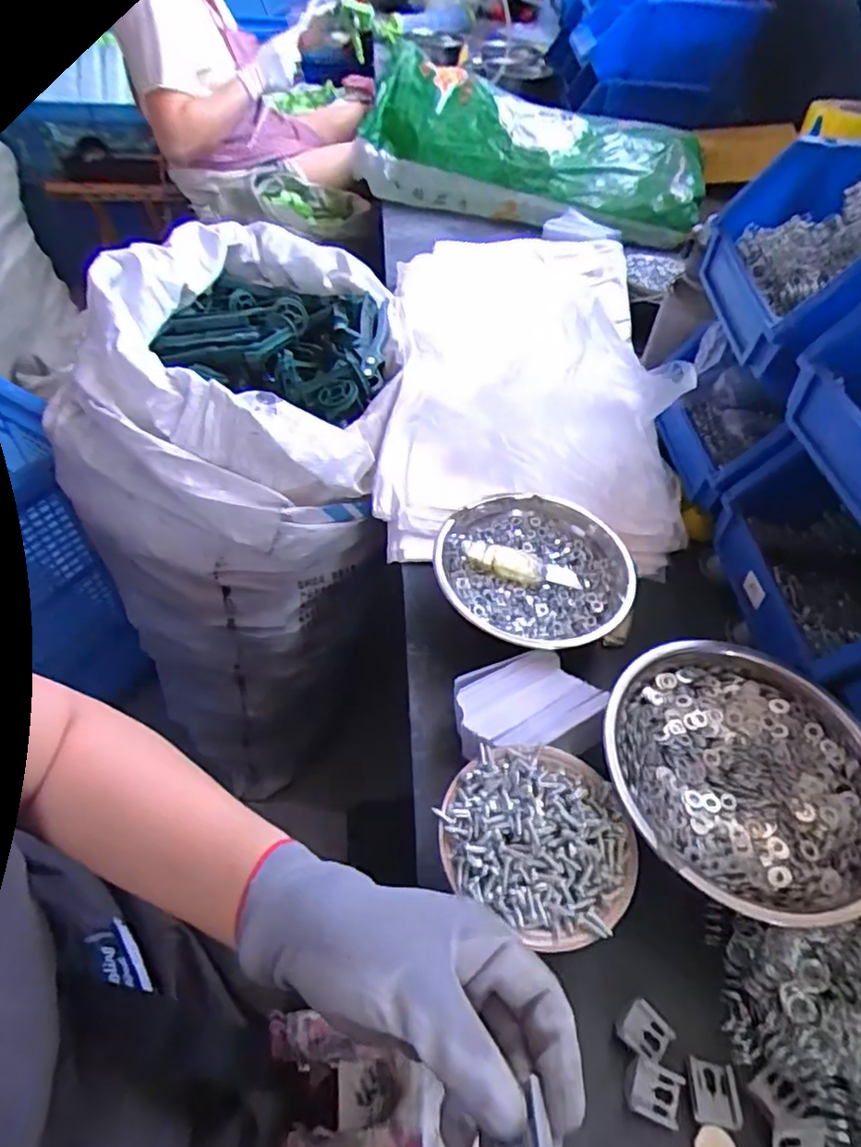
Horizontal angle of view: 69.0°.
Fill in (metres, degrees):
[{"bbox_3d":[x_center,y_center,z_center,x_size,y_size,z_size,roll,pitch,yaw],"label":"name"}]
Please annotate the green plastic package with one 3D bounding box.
[{"bbox_3d":[0.184,-0.758,1.121,0.602,0.175,0.252,14,50,7],"label":"green plastic package"}]

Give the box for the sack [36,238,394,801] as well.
[{"bbox_3d":[-0.222,-0.119,0.861,0.343,0.470,0.488,10,50,3],"label":"sack"}]

